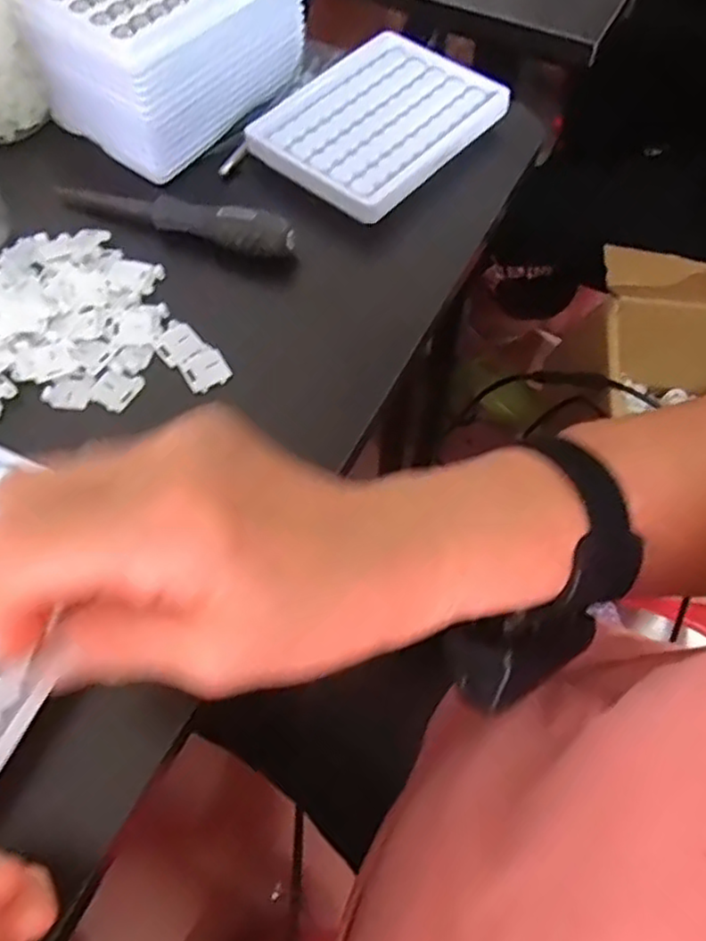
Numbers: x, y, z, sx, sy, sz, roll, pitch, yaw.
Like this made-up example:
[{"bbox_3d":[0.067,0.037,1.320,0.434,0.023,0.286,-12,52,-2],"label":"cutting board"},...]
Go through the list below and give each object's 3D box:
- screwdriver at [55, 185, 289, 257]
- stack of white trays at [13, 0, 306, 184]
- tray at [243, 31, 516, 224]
[{"bbox_3d":[-0.099,-0.139,0.368,0.140,0.021,0.018,17,64,9],"label":"screwdriver"},{"bbox_3d":[-0.101,-0.250,0.382,0.099,0.069,0.128,35,68,16],"label":"stack of white trays"},{"bbox_3d":[0.015,-0.205,0.394,0.099,0.009,0.125,37,68,17],"label":"tray"}]

